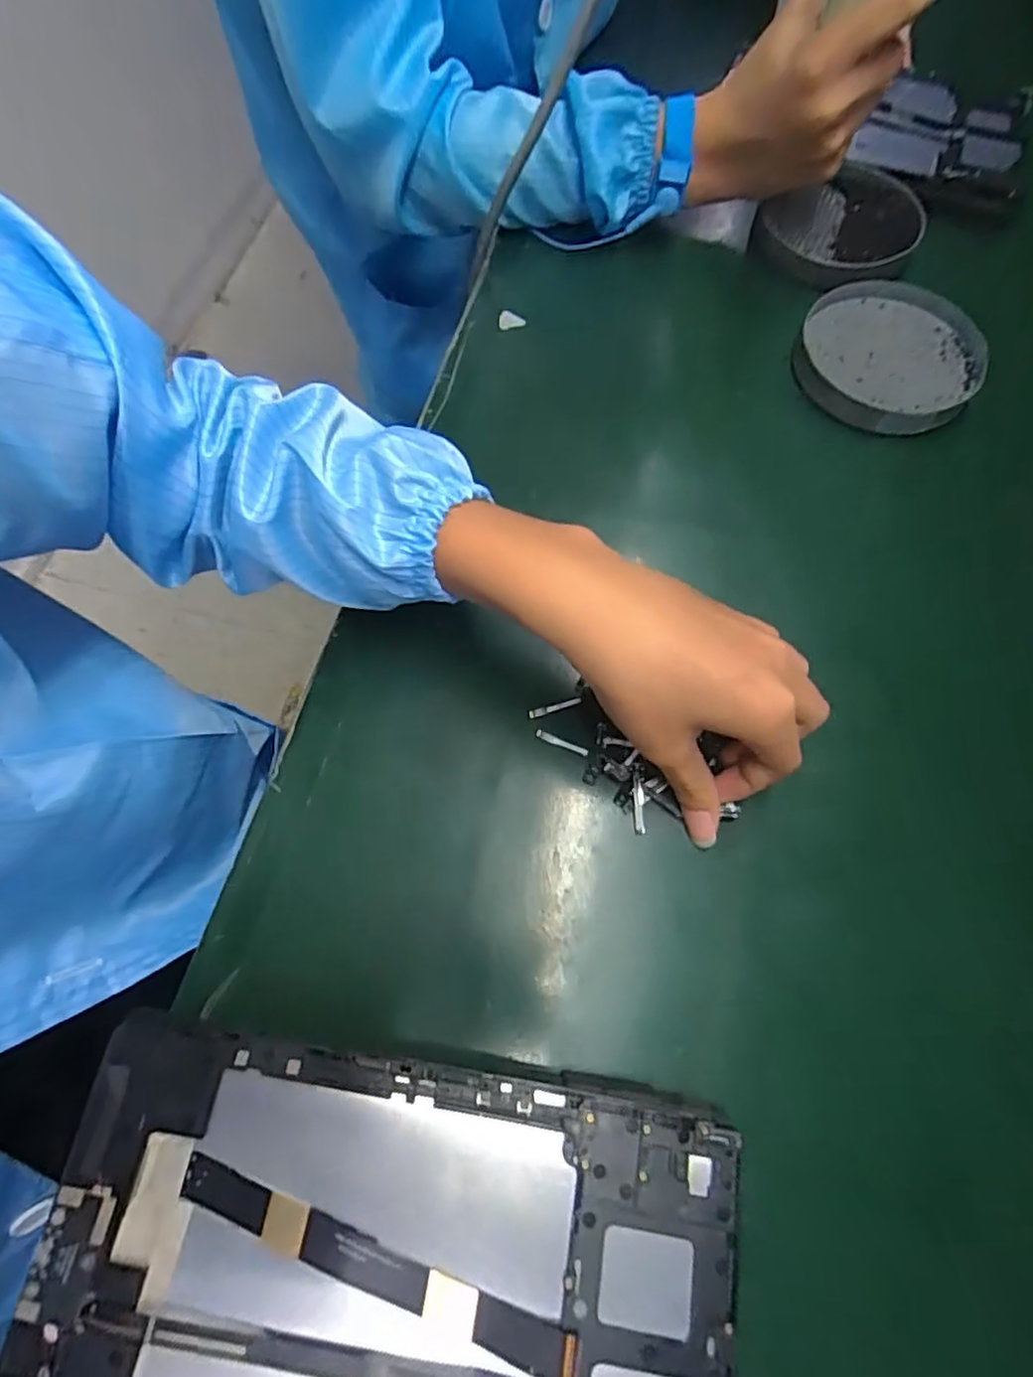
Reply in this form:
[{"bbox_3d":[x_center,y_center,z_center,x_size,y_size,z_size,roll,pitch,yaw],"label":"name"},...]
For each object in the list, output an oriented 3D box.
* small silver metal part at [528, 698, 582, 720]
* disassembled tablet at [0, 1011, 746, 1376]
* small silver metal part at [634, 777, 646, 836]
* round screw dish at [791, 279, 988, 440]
[{"bbox_3d":[0.020,0.010,0.329,0.029,0.004,0.005,-13,69,-11],"label":"small silver metal part"},{"bbox_3d":[-0.045,0.213,0.218,0.237,0.009,0.148,9,67,1],"label":"disassembled tablet"},{"bbox_3d":[0.060,0.057,0.309,0.006,0.005,0.027,5,67,-3],"label":"small silver metal part"},{"bbox_3d":[0.245,-0.218,0.418,0.111,0.017,0.124,40,70,11],"label":"round screw dish"}]

